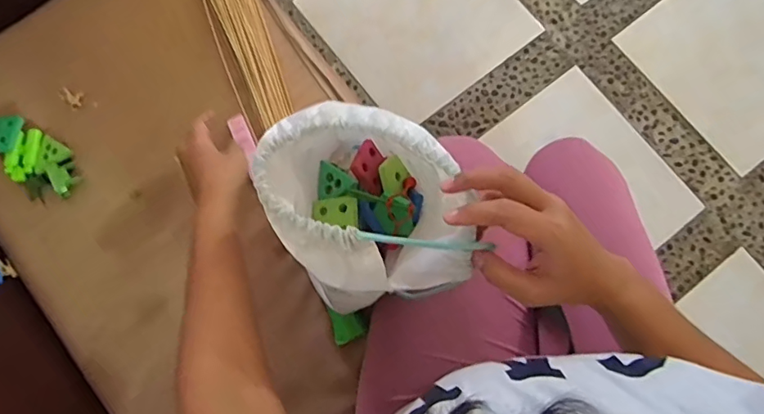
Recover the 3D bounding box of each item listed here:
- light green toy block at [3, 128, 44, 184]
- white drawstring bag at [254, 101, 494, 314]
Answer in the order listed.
[{"bbox_3d":[-0.472,-0.069,0.685,0.032,0.012,0.073,11,79,2],"label":"light green toy block"},{"bbox_3d":[-0.017,0.000,0.497,0.145,0.187,0.191,-23,79,-5],"label":"white drawstring bag"}]

